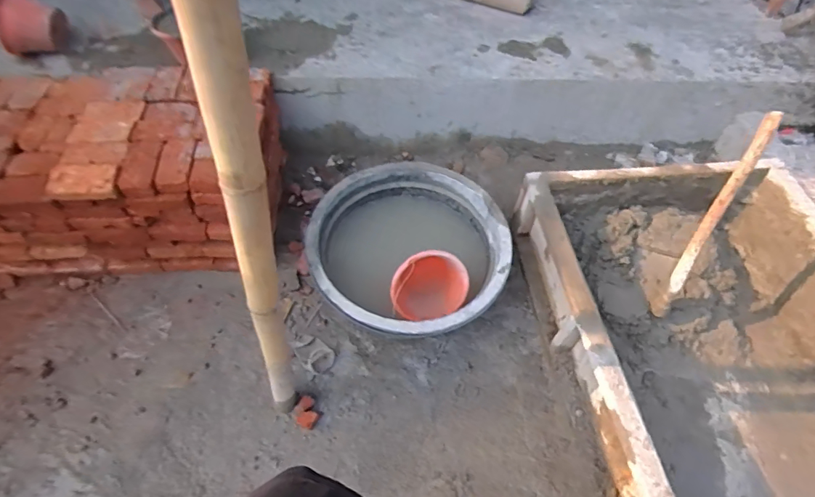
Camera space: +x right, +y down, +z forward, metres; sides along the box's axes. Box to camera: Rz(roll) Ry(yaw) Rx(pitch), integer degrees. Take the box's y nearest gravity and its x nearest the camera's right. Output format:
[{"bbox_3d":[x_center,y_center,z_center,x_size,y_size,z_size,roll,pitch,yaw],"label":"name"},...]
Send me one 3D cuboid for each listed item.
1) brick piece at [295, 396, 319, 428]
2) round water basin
[{"bbox_3d":[-0.333,0.538,1.468,0.067,0.035,0.096,-19,58,-15],"label":"brick piece"},{"bbox_3d":[0.002,0.010,1.697,0.697,0.286,0.752,-3,55,-5],"label":"round water basin"}]

